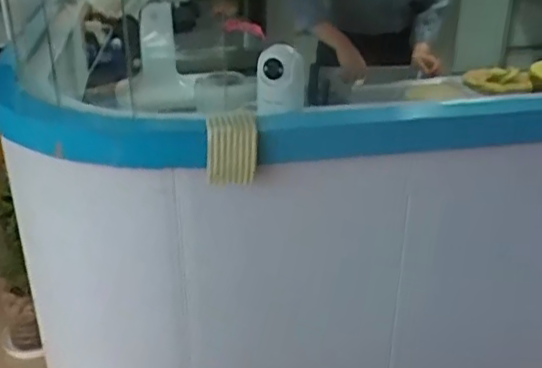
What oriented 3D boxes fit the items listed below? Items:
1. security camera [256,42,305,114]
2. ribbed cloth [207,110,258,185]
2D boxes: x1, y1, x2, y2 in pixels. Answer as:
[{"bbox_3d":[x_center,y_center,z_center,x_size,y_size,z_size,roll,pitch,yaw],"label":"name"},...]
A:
[{"bbox_3d":[0.021,-0.184,1.117,0.089,0.110,0.076,0,26,-1],"label":"security camera"},{"bbox_3d":[-0.063,-0.061,1.058,0.081,0.093,0.085,0,26,-1],"label":"ribbed cloth"}]

